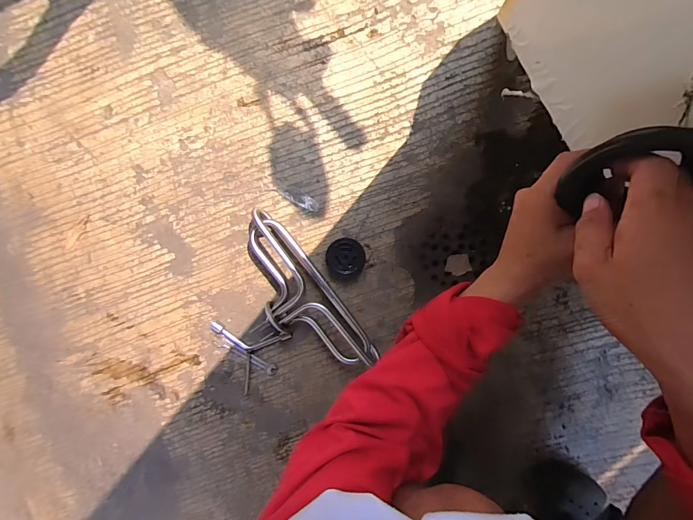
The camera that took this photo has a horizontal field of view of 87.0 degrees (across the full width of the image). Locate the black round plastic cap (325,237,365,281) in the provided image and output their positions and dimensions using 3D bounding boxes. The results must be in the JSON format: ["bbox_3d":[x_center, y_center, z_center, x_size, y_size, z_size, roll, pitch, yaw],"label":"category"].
[{"bbox_3d":[-0.001,0.000,0.610,0.063,0.024,0.071,-8,96,7],"label":"black round plastic cap"}]

